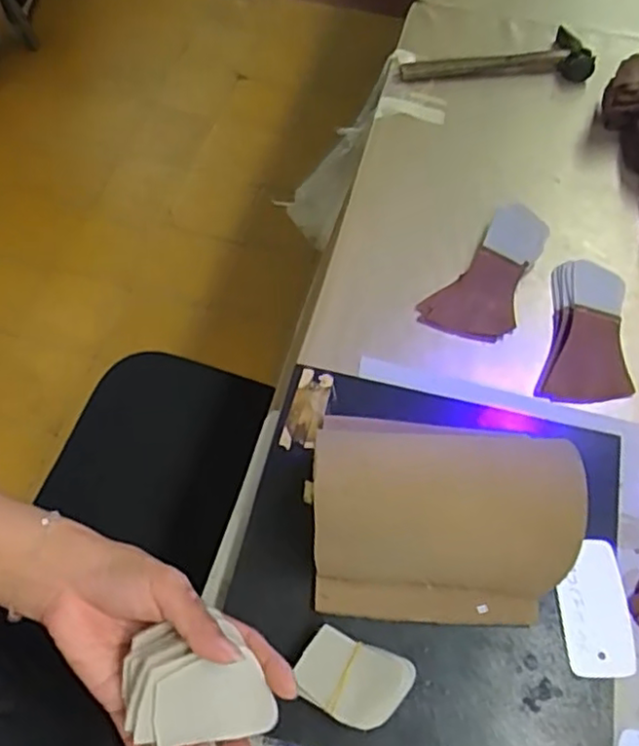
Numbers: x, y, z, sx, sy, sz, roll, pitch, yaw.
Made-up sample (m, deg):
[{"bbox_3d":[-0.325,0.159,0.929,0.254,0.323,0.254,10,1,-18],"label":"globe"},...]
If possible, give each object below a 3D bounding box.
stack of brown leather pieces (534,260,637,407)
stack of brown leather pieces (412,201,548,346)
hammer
[{"bbox_3d":[0.274,-0.042,0.668,0.085,0.019,0.157,13,62,6],"label":"stack of brown leather pieces"},{"bbox_3d":[0.189,-0.102,0.703,0.086,0.009,0.176,36,76,13],"label":"stack of brown leather pieces"},{"bbox_3d":[0.231,-0.416,0.871,0.244,0.032,0.075,0,62,-1],"label":"hammer"}]

